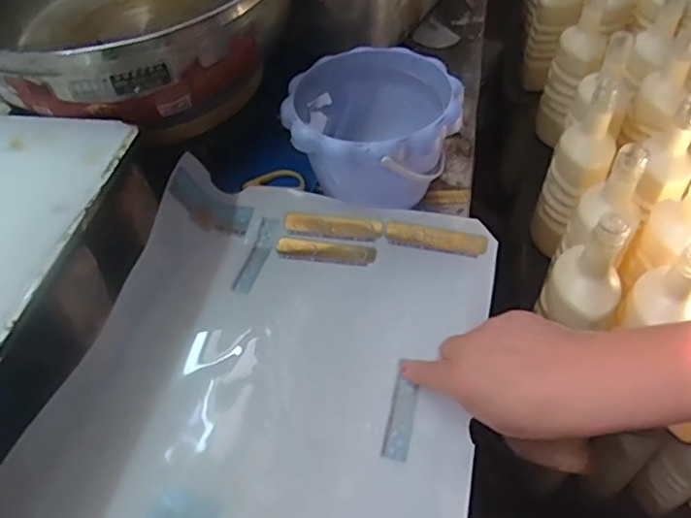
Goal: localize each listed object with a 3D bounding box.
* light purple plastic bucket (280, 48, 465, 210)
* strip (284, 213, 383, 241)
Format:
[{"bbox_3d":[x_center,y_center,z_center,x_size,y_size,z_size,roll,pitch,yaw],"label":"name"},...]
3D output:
[{"bbox_3d":[0.026,-0.113,0.581,0.157,0.119,0.152,-1,50,1],"label":"light purple plastic bucket"},{"bbox_3d":[-0.012,-0.031,0.572,0.094,0.004,0.018,7,91,9],"label":"strip"}]

